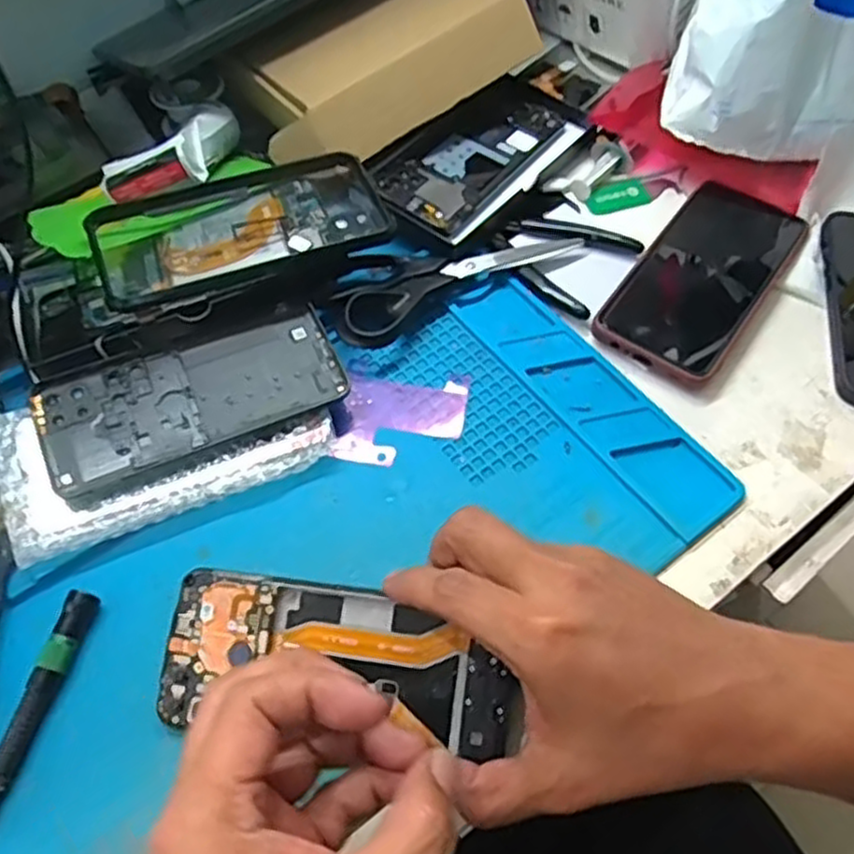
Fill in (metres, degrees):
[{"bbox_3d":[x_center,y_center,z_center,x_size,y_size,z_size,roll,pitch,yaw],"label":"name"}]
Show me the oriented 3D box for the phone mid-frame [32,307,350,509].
[{"bbox_3d":[-0.130,-0.018,0.416,0.161,0.013,0.074,-25,62,-14],"label":"phone mid-frame"}]

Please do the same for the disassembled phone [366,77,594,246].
[{"bbox_3d":[0.038,-0.195,0.535,0.090,0.013,0.176,33,60,19],"label":"disassembled phone"}]

